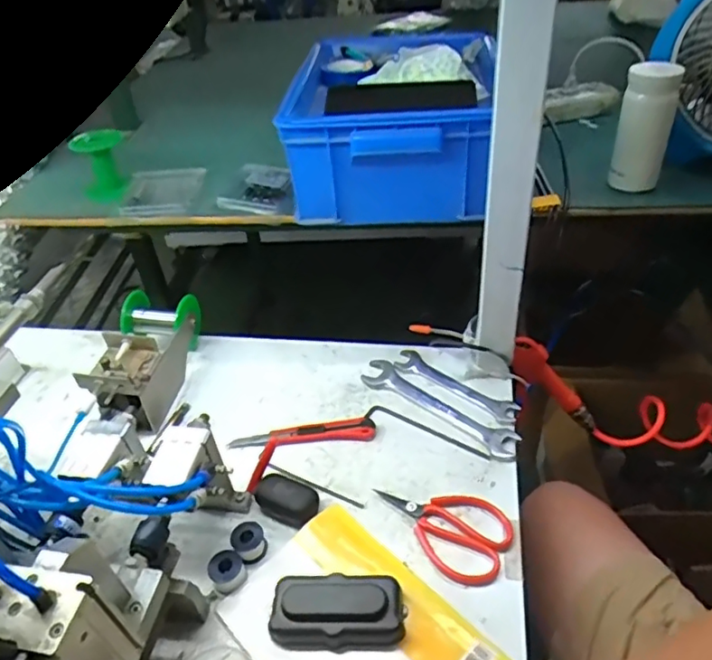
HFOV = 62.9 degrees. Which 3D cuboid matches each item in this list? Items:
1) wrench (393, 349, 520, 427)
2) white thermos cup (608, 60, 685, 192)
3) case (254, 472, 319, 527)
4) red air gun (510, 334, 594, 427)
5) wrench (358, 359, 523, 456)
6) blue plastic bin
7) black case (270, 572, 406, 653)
[{"bbox_3d":[0.113,0.063,0.669,0.157,0.004,0.033,27,49,32],"label":"wrench"},{"bbox_3d":[0.342,-0.236,0.692,0.059,0.149,0.051,13,43,20],"label":"white thermos cup"},{"bbox_3d":[-0.067,0.159,0.562,0.061,0.024,0.042,17,45,24],"label":"case"},{"bbox_3d":[0.251,0.075,0.741,0.044,0.180,0.024,-30,26,36],"label":"red air gun"},{"bbox_3d":[0.087,0.084,0.644,0.196,0.010,0.039,29,50,33],"label":"wrench"},{"bbox_3d":[0.052,-0.270,0.743,0.247,0.125,0.319,5,41,11],"label":"blue plastic bin"},{"bbox_3d":[-0.016,0.230,0.475,0.105,0.031,0.052,-4,40,1],"label":"black case"}]

